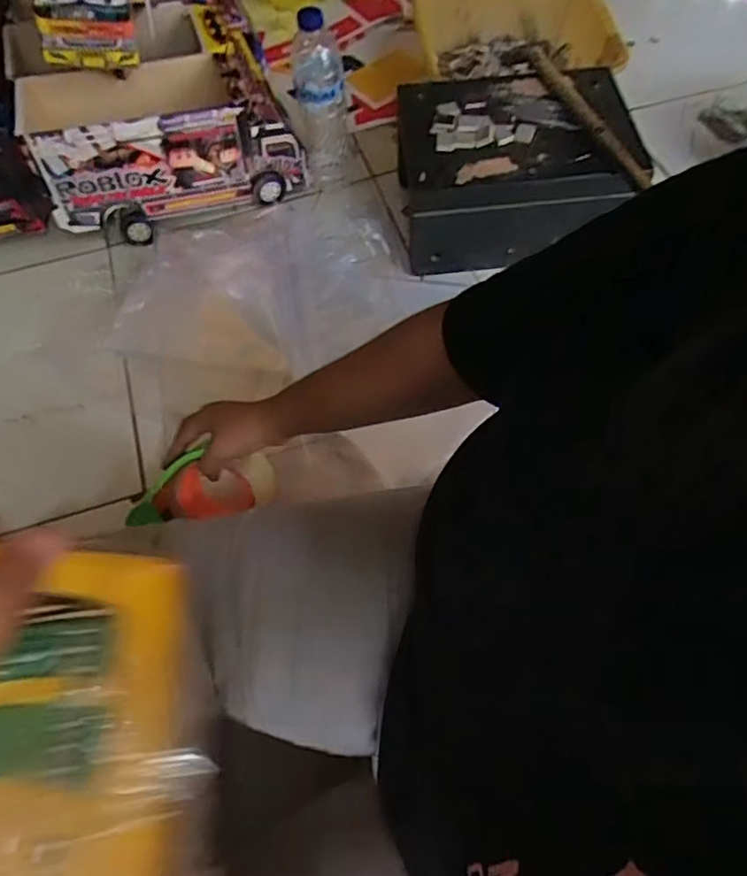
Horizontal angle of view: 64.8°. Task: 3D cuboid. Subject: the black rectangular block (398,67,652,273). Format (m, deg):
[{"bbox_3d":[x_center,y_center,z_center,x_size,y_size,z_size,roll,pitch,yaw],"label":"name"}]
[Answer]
[{"bbox_3d":[0.174,-0.356,0.777,0.283,0.134,0.222,-9,62,-2],"label":"black rectangular block"}]

